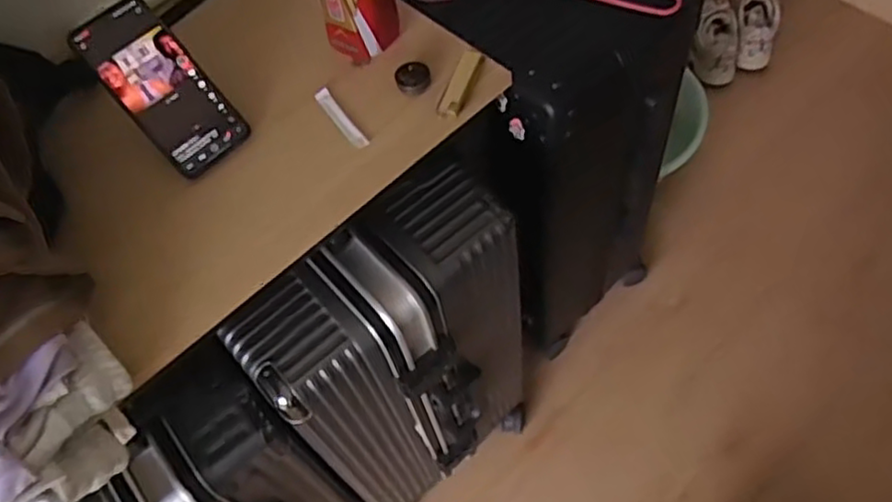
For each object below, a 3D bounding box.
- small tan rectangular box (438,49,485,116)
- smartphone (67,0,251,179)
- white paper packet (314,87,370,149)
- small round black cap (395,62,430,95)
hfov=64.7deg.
[{"bbox_3d":[0.015,-0.160,0.669,0.021,0.011,0.080,17,63,16],"label":"small tan rectangular box"},{"bbox_3d":[-0.260,-0.151,0.647,0.077,0.013,0.161,-43,101,-24],"label":"smartphone"},{"bbox_3d":[-0.101,-0.127,0.672,0.015,0.004,0.085,-32,61,-12],"label":"white paper packet"},{"bbox_3d":[-0.031,-0.166,0.672,0.032,0.014,0.032,-3,59,5],"label":"small round black cap"}]

